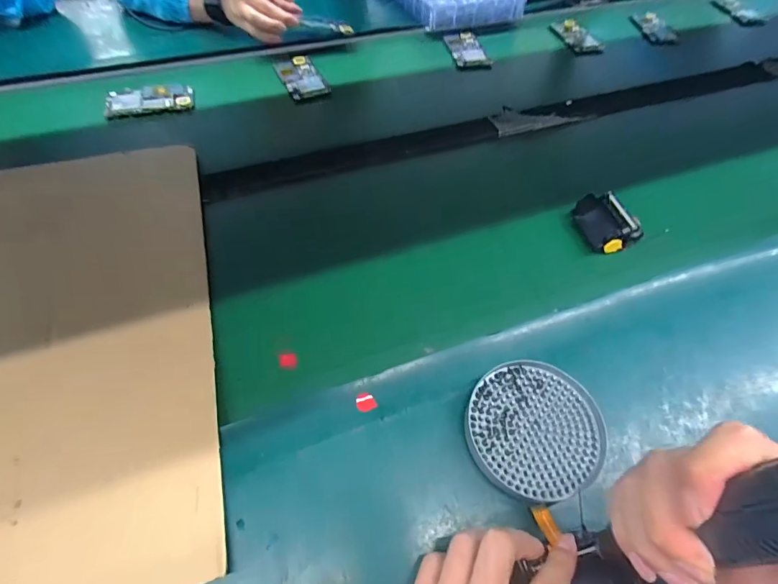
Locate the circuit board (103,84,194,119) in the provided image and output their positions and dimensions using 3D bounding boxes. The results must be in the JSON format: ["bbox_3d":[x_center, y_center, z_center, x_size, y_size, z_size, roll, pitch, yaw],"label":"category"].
[{"bbox_3d":[-0.360,-0.293,0.627,0.120,0.011,0.065,-15,57,-13],"label":"circuit board"}]

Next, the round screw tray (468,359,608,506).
[{"bbox_3d":[0.124,0.117,0.360,0.113,0.017,0.111,2,59,-3],"label":"round screw tray"}]

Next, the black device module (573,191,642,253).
[{"bbox_3d":[0.259,-0.083,0.499,0.053,0.033,0.080,-15,58,-11],"label":"black device module"}]

